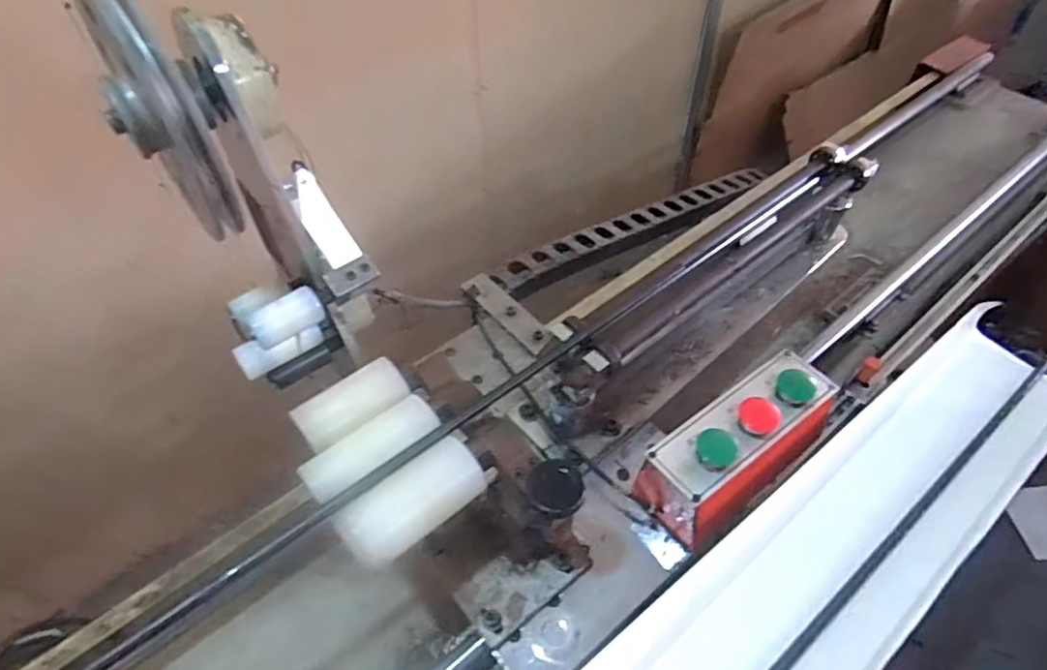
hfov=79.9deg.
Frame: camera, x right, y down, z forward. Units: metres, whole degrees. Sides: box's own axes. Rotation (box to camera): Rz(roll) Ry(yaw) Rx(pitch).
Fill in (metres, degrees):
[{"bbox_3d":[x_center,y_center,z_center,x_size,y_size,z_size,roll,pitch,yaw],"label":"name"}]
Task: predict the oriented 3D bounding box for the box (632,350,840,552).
[{"bbox_3d":[0.228,0.108,0.653,0.229,0.089,0.091,-36,54,-14],"label":"box"}]

